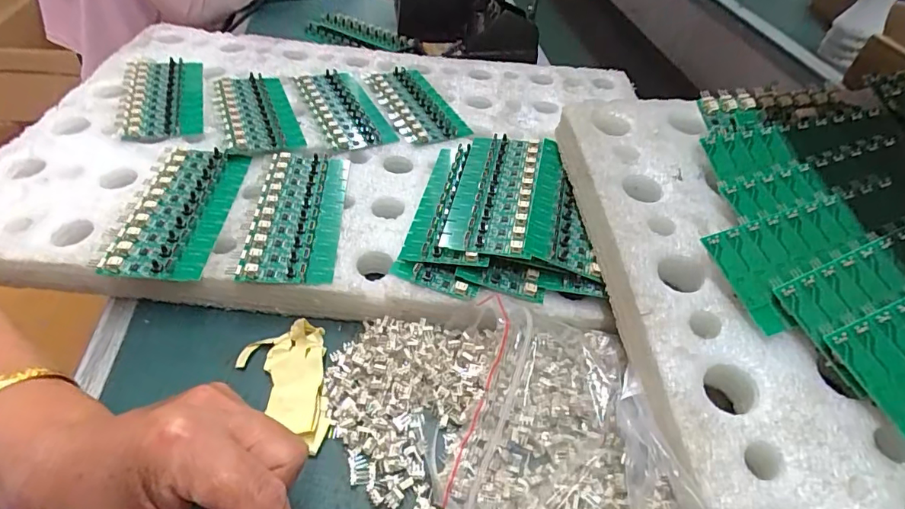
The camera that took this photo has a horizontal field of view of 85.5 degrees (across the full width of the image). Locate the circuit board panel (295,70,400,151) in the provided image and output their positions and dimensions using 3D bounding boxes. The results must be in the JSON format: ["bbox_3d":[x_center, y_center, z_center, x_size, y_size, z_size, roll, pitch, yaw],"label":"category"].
[{"bbox_3d":[-0.106,-0.145,0.477,0.061,0.006,0.137,-17,50,-22],"label":"circuit board panel"}]

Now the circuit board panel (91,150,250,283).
[{"bbox_3d":[-0.199,-0.035,0.359,0.067,0.009,0.132,3,45,-3],"label":"circuit board panel"}]

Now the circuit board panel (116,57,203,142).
[{"bbox_3d":[-0.273,-0.148,0.462,0.067,0.012,0.142,-11,48,-16],"label":"circuit board panel"}]

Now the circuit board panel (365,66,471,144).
[{"bbox_3d":[-0.038,-0.154,0.494,0.062,0.006,0.136,-17,50,-22],"label":"circuit board panel"}]

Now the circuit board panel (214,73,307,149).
[{"bbox_3d":[-0.181,-0.136,0.455,0.060,0.014,0.136,-15,49,-20],"label":"circuit board panel"}]

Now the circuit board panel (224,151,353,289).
[{"bbox_3d":[-0.118,-0.033,0.369,0.066,0.011,0.138,1,45,-5],"label":"circuit board panel"}]

